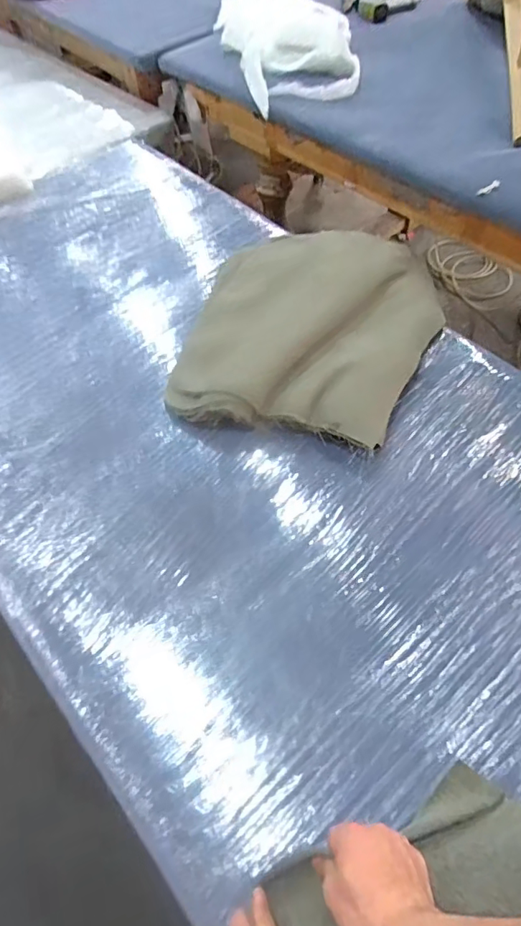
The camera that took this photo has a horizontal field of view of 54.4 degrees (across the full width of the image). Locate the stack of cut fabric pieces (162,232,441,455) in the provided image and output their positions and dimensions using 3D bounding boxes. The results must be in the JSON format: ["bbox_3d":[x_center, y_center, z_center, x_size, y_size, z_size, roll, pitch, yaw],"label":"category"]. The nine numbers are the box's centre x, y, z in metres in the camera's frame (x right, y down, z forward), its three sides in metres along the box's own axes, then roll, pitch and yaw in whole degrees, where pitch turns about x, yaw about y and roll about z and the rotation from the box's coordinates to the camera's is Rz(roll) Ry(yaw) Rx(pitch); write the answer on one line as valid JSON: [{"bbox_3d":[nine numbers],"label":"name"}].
[{"bbox_3d":[0.099,-0.259,0.933,0.449,0.064,0.502,11,60,10],"label":"stack of cut fabric pieces"}]

